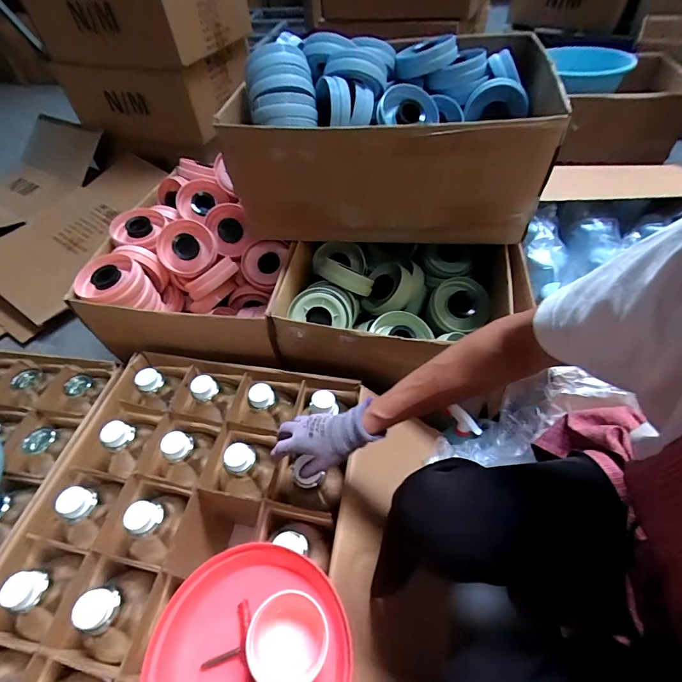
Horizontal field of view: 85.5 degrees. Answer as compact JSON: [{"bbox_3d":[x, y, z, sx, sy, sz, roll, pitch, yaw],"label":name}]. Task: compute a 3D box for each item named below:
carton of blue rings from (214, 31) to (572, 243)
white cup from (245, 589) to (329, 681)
[{"bbox_3d":[0.108,-0.454,0.823,0.614,0.278,0.437,8,52,10],"label":"carton of blue rings"},{"bbox_3d":[-0.062,0.345,0.432,0.084,0.068,0.095,-30,55,-20],"label":"white cup"}]

